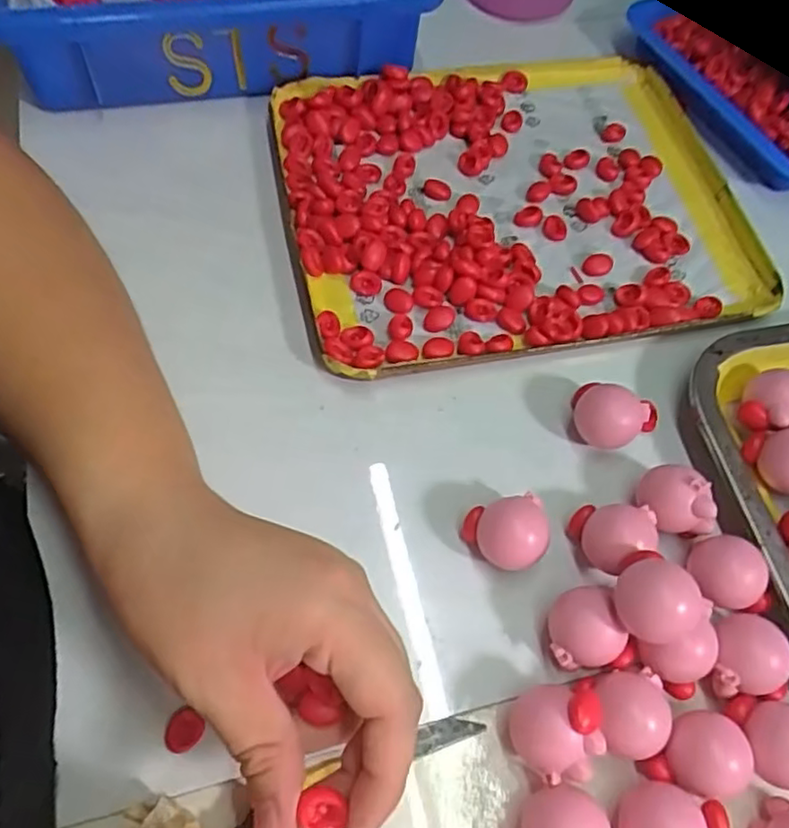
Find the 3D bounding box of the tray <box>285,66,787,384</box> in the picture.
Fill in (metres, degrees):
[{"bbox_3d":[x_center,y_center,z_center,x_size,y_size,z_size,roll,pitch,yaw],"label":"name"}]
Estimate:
[{"bbox_3d":[0.066,-0.121,0.361,0.243,0.015,0.195,-9,65,-8],"label":"tray"}]

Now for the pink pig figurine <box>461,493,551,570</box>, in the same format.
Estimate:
[{"bbox_3d":[0.047,0.051,0.274,0.031,0.024,0.029,1,64,-2],"label":"pink pig figurine"}]

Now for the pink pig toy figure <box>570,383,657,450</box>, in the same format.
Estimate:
[{"bbox_3d":[0.101,0.003,0.299,0.039,0.028,0.028,17,64,5],"label":"pink pig toy figure"}]

